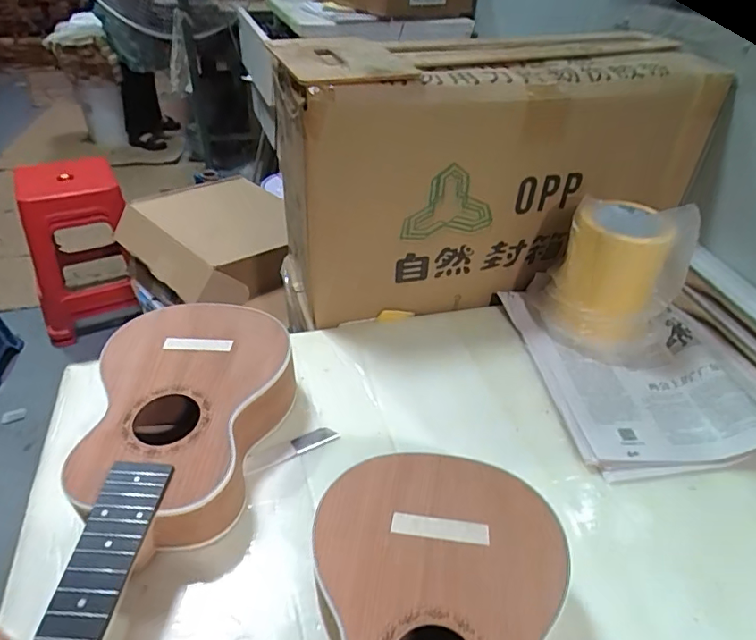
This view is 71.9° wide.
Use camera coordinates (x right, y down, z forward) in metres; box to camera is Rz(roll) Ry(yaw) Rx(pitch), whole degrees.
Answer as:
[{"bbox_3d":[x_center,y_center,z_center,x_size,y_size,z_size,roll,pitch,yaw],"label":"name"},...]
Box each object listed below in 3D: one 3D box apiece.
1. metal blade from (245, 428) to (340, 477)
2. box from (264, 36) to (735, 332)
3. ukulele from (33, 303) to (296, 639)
[{"bbox_3d":[-0.084,0.124,0.502,0.092,0.004,0.019,-18,43,-21],"label":"metal blade"},{"bbox_3d":[0.141,-0.188,0.675,0.509,0.293,0.207,-7,39,-12],"label":"box"},{"bbox_3d":[-0.190,0.176,0.370,0.161,0.077,0.510,5,38,3],"label":"ukulele"}]

